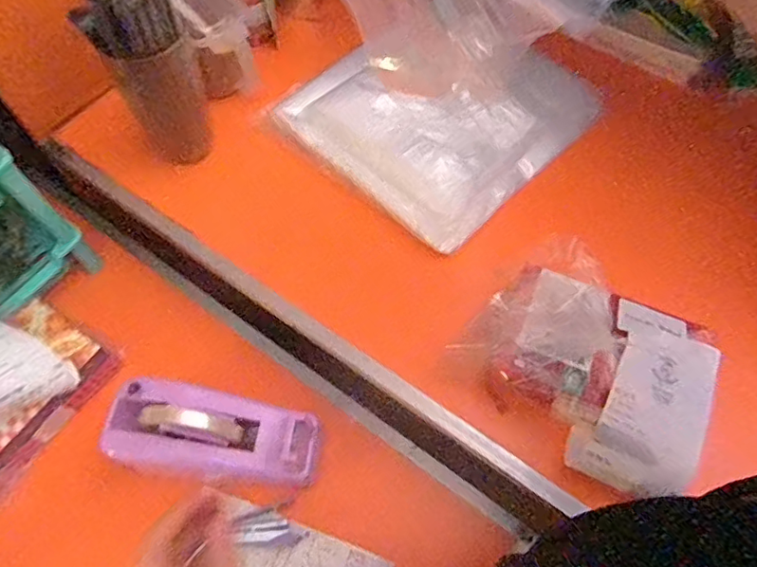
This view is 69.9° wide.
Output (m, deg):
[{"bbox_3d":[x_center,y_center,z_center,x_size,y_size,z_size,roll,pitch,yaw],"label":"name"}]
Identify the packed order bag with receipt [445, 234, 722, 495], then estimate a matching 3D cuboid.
[{"bbox_3d":[0.186,0.068,0.470,0.204,0.097,0.155,33,67,16],"label":"packed order bag with receipt"}]

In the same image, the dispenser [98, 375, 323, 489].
[{"bbox_3d":[-0.156,0.150,0.521,0.197,0.094,0.083,13,62,-7],"label":"dispenser"}]

